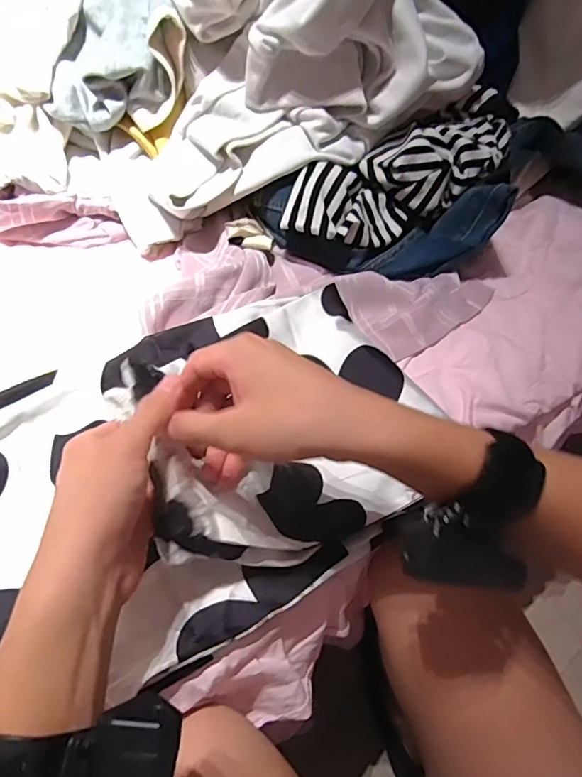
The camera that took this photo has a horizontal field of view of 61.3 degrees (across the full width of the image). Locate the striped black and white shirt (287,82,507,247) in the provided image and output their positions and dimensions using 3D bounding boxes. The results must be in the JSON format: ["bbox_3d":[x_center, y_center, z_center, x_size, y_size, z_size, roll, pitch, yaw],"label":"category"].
[{"bbox_3d":[0.156,-0.267,0.609,0.361,0.078,0.118,-33,64,-28],"label":"striped black and white shirt"}]

